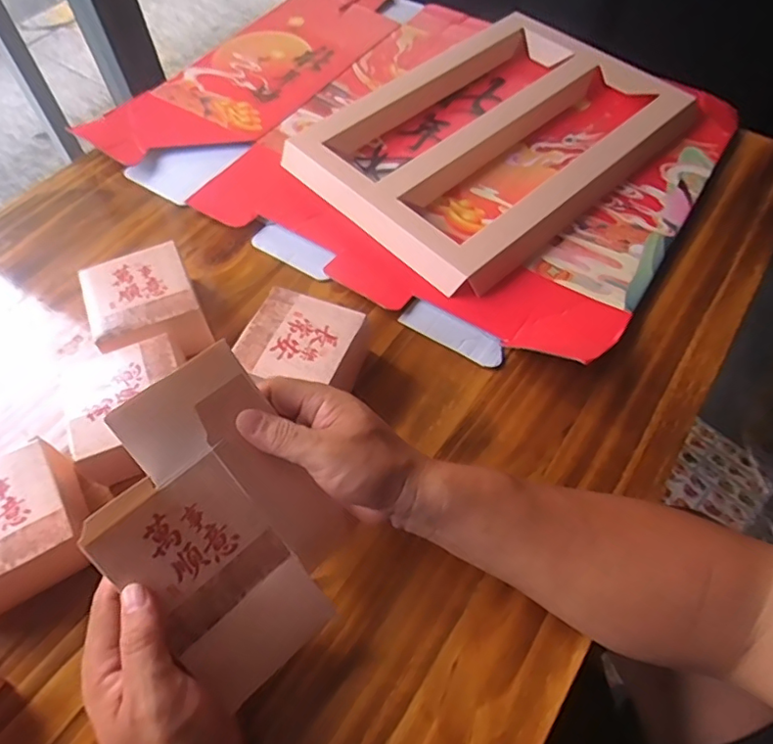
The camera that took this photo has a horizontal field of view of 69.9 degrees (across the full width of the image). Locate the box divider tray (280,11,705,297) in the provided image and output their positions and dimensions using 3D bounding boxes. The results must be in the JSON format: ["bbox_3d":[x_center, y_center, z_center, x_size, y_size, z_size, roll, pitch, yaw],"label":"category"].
[{"bbox_3d":[0.109,-0.267,0.603,0.381,0.028,0.292,-39,66,-19],"label":"box divider tray"}]

